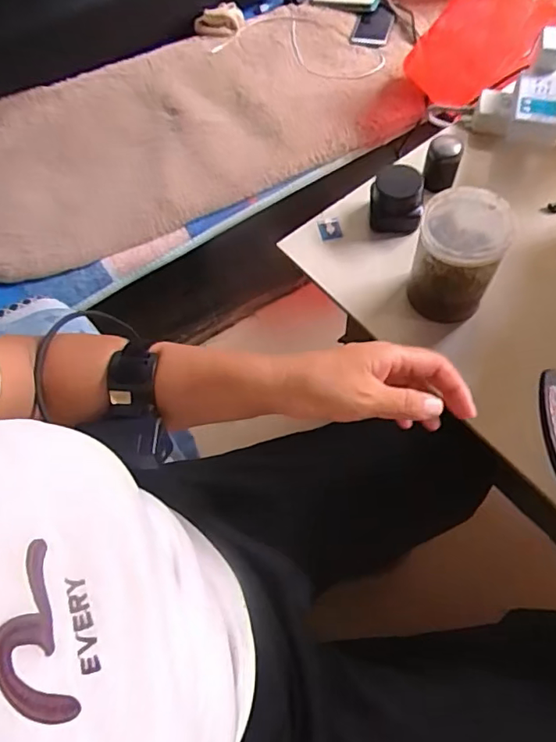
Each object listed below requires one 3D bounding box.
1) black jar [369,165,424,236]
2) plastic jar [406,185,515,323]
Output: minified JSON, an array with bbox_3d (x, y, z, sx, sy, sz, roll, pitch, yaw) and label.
[{"bbox_3d":[0.140,-0.202,0.626,0.057,0.061,0.062,1,63,5],"label":"black jar"},{"bbox_3d":[0.181,-0.113,0.544,0.075,0.116,0.086,14,64,11],"label":"plastic jar"}]

